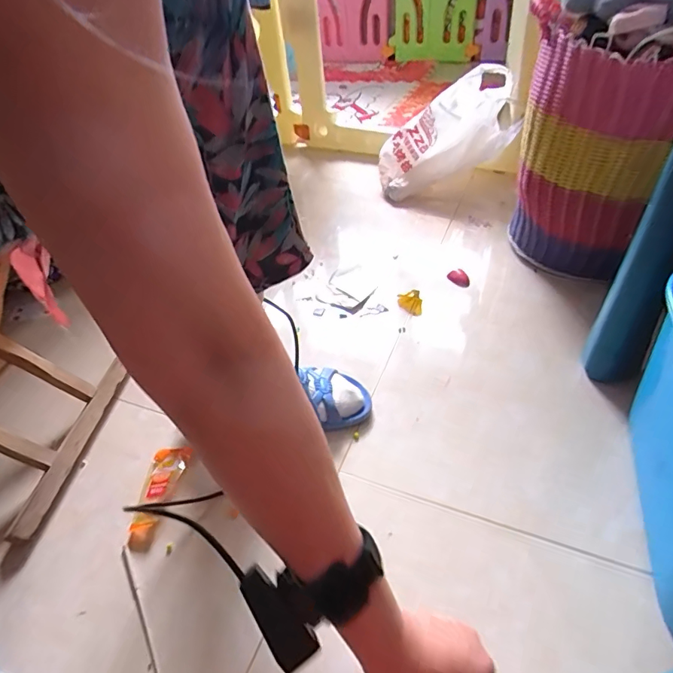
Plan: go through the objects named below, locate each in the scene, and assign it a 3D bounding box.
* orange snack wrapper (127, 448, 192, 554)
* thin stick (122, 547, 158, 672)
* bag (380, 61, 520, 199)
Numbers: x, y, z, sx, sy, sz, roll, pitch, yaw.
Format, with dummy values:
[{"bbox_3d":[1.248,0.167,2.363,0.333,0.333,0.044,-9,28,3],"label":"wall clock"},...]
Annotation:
[{"bbox_3d":[-0.220,0.195,0.558,0.044,0.017,0.126,2,44,8],"label":"orange snack wrapper"},{"bbox_3d":[-0.200,0.290,0.465,0.008,0.006,0.169,-26,47,-19],"label":"thin stick"},{"bbox_3d":[0.258,-0.453,1.039,0.316,0.220,0.128,-5,42,2],"label":"bag"}]

